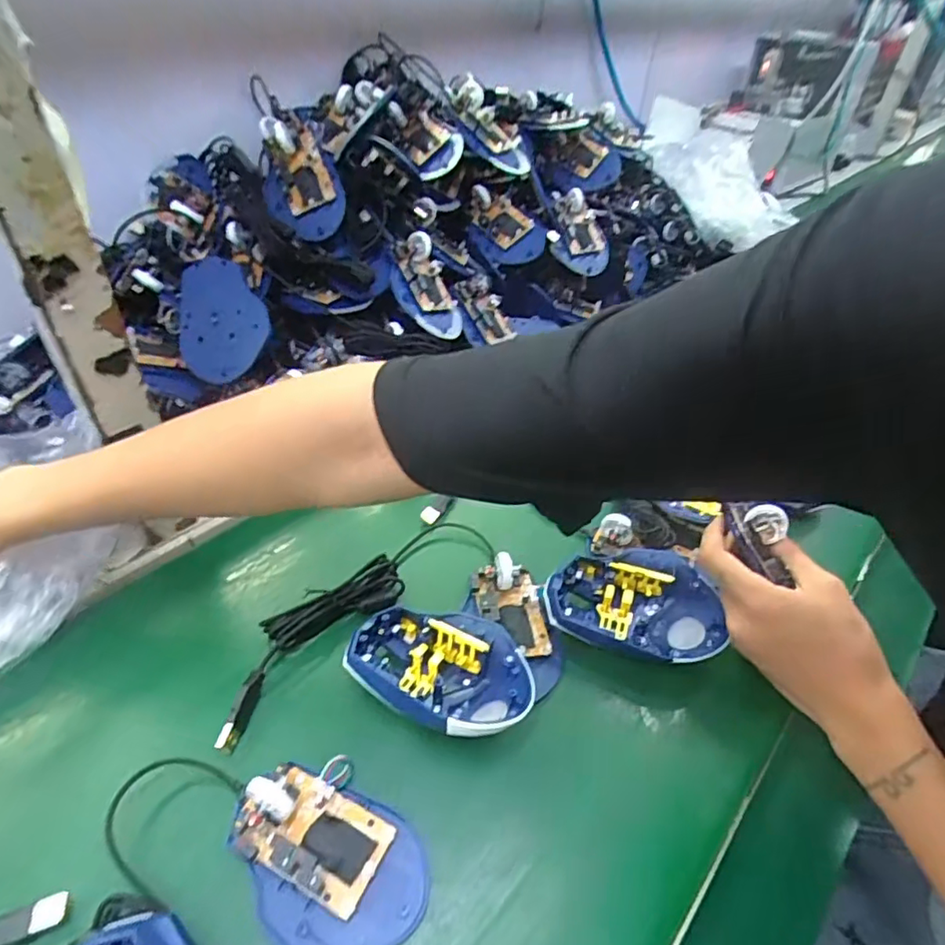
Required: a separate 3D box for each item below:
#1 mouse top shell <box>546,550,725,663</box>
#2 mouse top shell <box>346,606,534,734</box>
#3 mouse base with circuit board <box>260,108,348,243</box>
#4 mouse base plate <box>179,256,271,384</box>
[{"bbox_3d":[0.114,0.097,0.411,0.120,0.051,0.074,11,40,7],"label":"mouse top shell"},{"bbox_3d":[-0.019,0.128,0.370,0.115,0.040,0.073,14,40,11],"label":"mouse top shell"},{"bbox_3d":[-0.168,-0.285,0.552,0.071,0.121,0.028,-25,8,-4],"label":"mouse base with circuit board"},{"bbox_3d":[-0.213,-0.133,0.495,0.073,0.008,0.109,-7,83,-1],"label":"mouse base plate"}]

